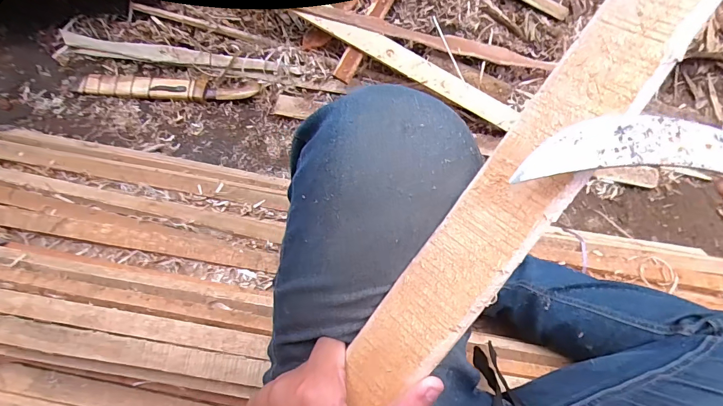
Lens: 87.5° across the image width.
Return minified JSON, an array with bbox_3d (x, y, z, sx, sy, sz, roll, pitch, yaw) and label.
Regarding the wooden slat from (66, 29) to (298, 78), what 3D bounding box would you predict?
[{"bbox_3d":[-0.486,-0.384,0.992,0.646,0.019,0.043,10,90,6],"label":"wooden slat"}]

